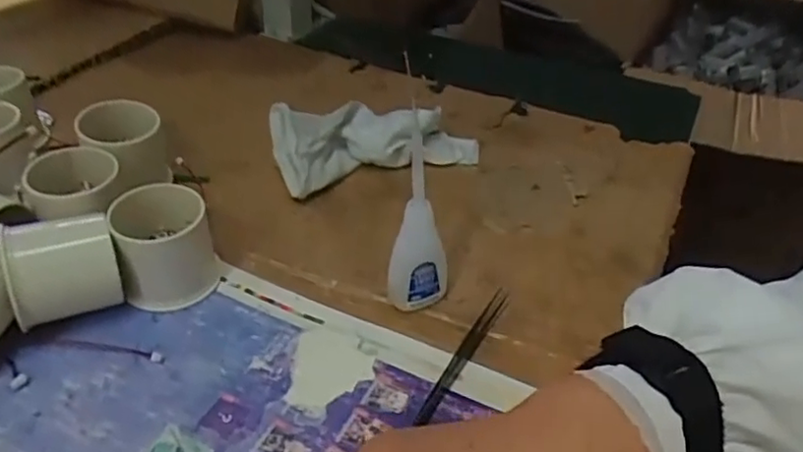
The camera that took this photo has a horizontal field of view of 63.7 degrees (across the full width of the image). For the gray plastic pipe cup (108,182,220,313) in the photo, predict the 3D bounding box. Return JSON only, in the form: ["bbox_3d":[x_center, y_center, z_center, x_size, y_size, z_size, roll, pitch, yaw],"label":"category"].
[{"bbox_3d":[-0.133,0.011,0.364,0.048,0.053,0.049,2,38,-2],"label":"gray plastic pipe cup"}]

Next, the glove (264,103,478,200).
[{"bbox_3d":[-0.018,-0.068,0.486,0.151,0.038,0.065,-13,41,-21],"label":"glove"}]

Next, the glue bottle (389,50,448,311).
[{"bbox_3d":[0.012,-0.008,0.341,0.031,0.125,0.029,7,38,4],"label":"glue bottle"}]

